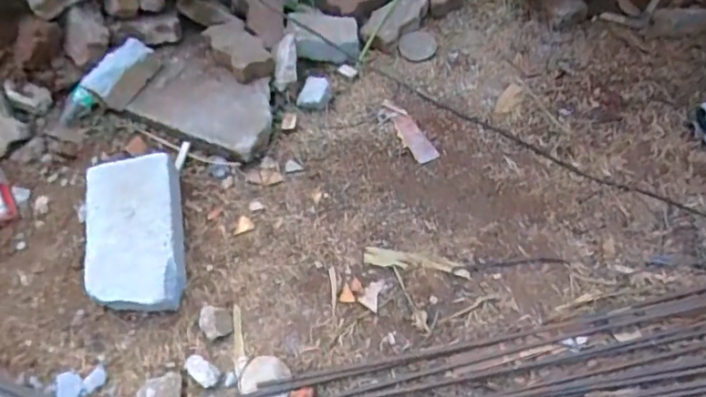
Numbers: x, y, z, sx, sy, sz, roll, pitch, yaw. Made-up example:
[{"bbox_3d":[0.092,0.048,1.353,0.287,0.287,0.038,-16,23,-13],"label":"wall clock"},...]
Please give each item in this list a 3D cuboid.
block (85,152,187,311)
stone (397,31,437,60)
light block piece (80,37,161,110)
[{"bbox_3d":[-0.519,0.092,1.341,0.207,0.098,0.403,-13,63,-3],"label":"block"},{"bbox_3d":[0.192,-0.455,1.663,0.111,0.015,0.104,-1,63,3],"label":"stone"},{"bbox_3d":[-0.640,-0.353,1.556,0.111,0.086,0.216,26,68,16],"label":"light block piece"}]

